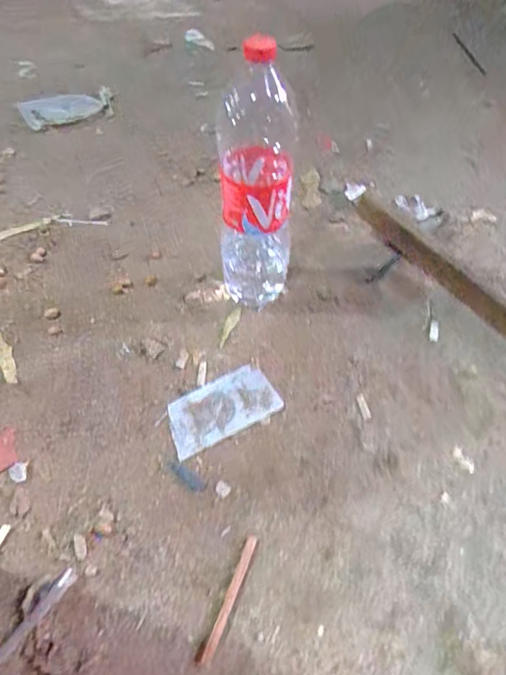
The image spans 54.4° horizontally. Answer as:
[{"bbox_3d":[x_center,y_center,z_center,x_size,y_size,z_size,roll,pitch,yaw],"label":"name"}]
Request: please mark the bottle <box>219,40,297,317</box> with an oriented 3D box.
[{"bbox_3d":[0.004,-0.172,0.592,0.090,0.319,0.085,1,53,-3],"label":"bottle"}]

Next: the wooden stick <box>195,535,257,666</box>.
[{"bbox_3d":[-0.023,0.252,0.479,0.012,0.004,0.120,21,55,12],"label":"wooden stick"}]

